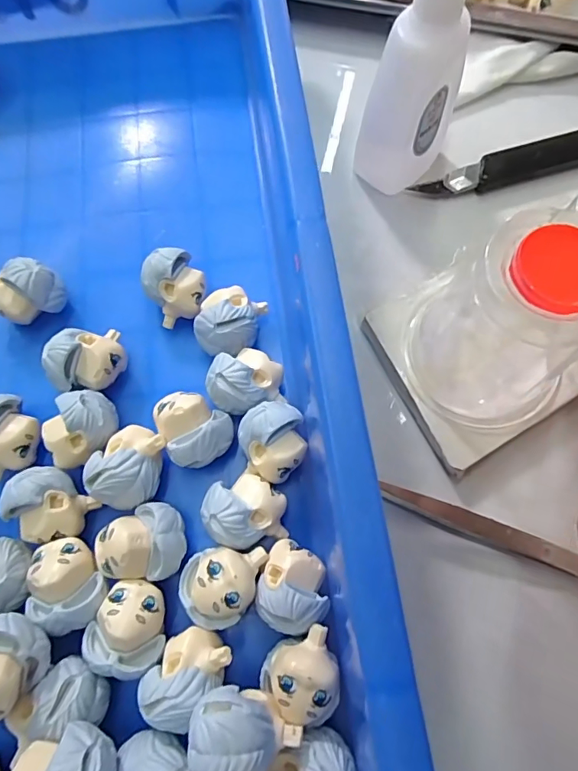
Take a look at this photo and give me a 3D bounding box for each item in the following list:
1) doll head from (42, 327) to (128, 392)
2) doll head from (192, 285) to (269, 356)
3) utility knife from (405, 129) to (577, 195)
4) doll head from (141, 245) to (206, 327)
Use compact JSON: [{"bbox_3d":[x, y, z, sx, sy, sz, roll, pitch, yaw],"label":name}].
[{"bbox_3d":[-0.074,-0.008,0.179,0.024,0.025,0.021,-7,72,-2],"label":"doll head"},{"bbox_3d":[-0.022,-0.023,0.184,0.021,0.026,0.027,12,73,4],"label":"doll head"},{"bbox_3d":[0.125,-0.106,0.219,0.137,0.014,0.018,-17,73,-6],"label":"utility knife"},{"bbox_3d":[-0.044,-0.038,0.188,0.022,0.025,0.023,0,72,0],"label":"doll head"}]

